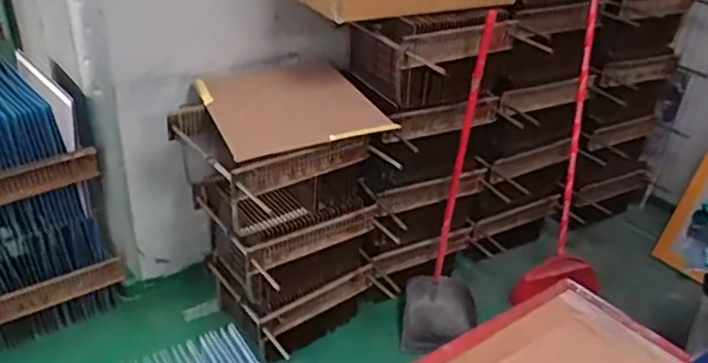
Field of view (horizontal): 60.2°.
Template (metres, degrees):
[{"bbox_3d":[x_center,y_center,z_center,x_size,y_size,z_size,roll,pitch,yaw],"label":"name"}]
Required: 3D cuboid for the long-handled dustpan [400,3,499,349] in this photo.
[{"bbox_3d":[0.308,0.056,1.782,0.214,1.006,0.268,12,32,16],"label":"long-handled dustpan"}]

